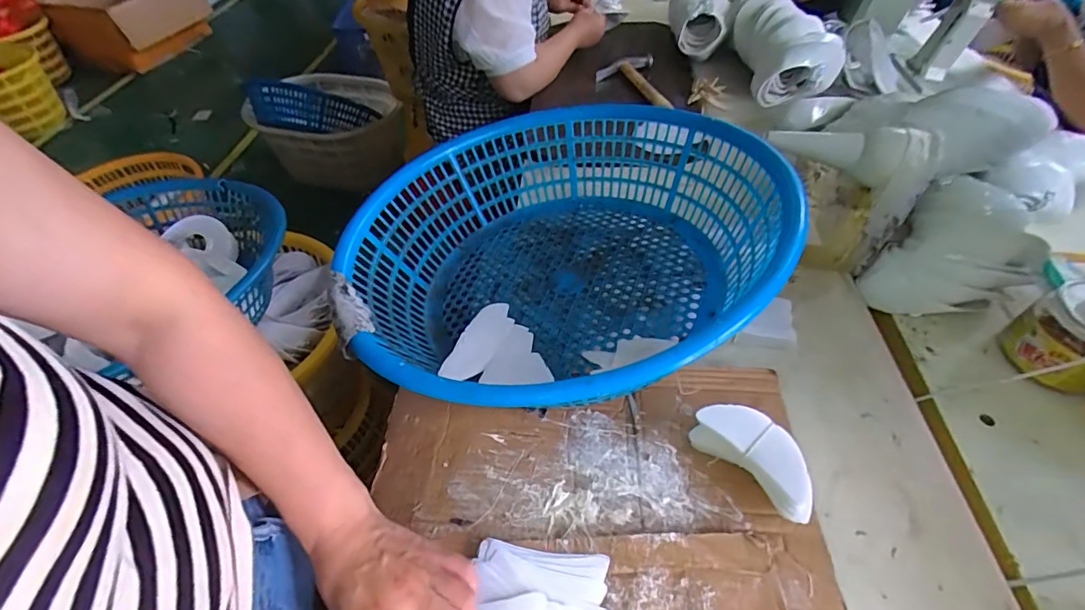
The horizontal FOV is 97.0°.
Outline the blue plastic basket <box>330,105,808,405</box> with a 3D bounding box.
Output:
[{"bbox_3d":[0.017,-0.087,0.619,0.516,0.200,0.496,-24,53,-18],"label":"blue plastic basket"}]

